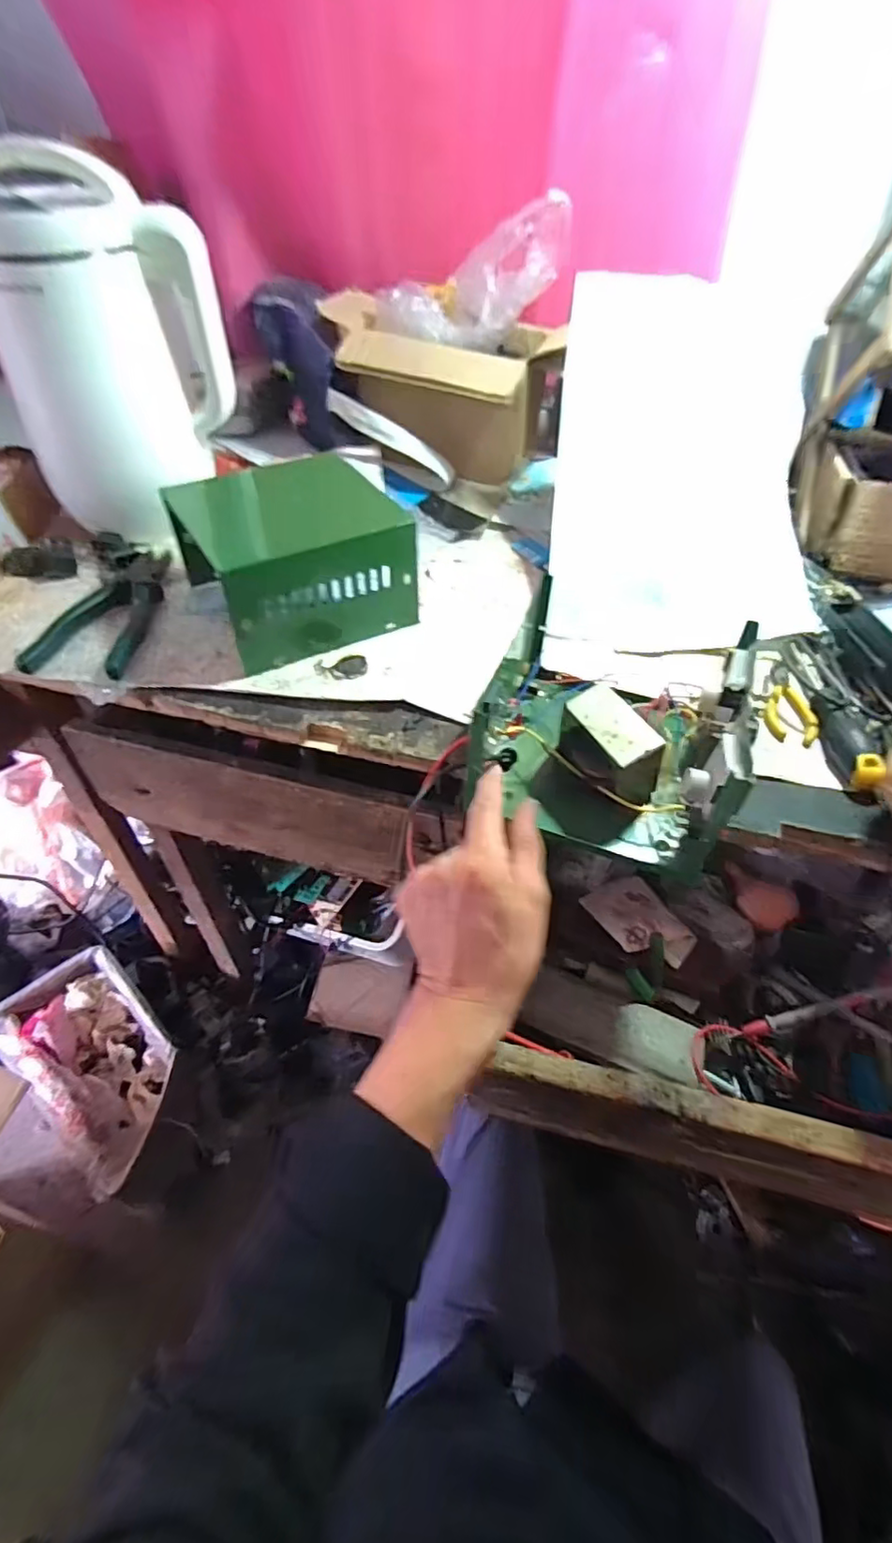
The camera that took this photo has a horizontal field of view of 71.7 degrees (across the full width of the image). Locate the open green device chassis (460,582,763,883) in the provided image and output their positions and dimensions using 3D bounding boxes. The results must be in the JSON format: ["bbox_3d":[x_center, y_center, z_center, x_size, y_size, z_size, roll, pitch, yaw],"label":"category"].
[{"bbox_3d":[0.114,-0.036,0.443,0.165,0.100,0.166,16,49,10],"label":"open green device chassis"}]

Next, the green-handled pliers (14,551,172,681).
[{"bbox_3d":[-0.306,-0.153,0.572,0.085,0.019,0.183,6,48,1],"label":"green-handled pliers"}]

